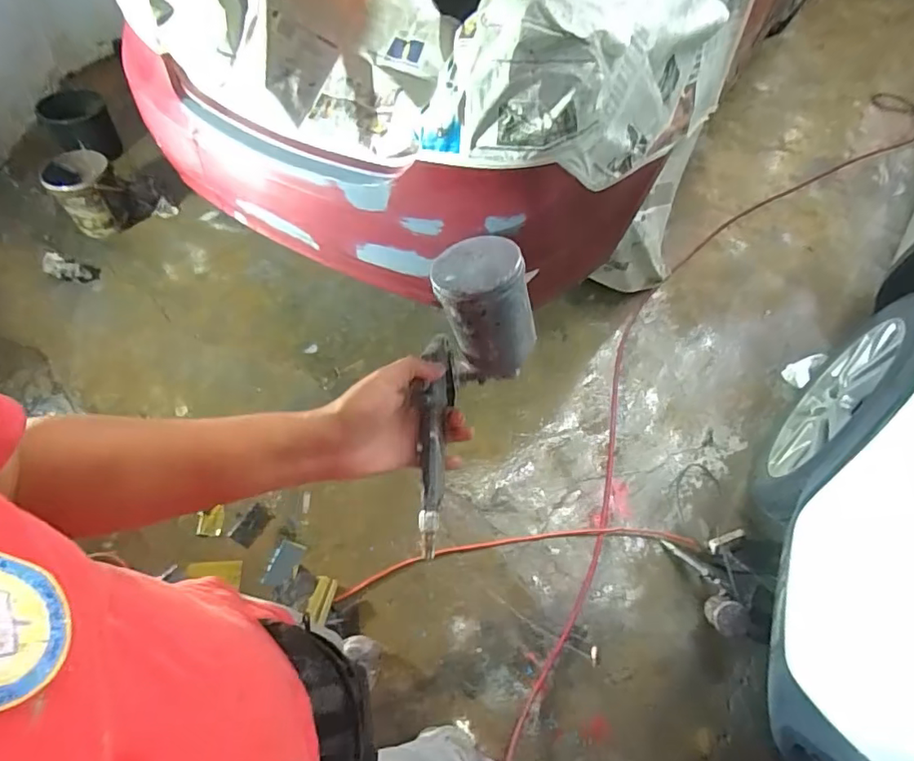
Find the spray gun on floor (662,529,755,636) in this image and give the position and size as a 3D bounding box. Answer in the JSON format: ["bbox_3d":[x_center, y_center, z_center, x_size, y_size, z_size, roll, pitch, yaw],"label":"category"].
[{"bbox_3d":[0.691,0.504,1.345,0.217,0.137,0.256,-3,59,-5],"label":"spray gun on floor"}]

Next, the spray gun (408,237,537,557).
[{"bbox_3d":[0.008,0.004,0.501,0.089,0.265,0.126,17,15,10],"label":"spray gun"}]

